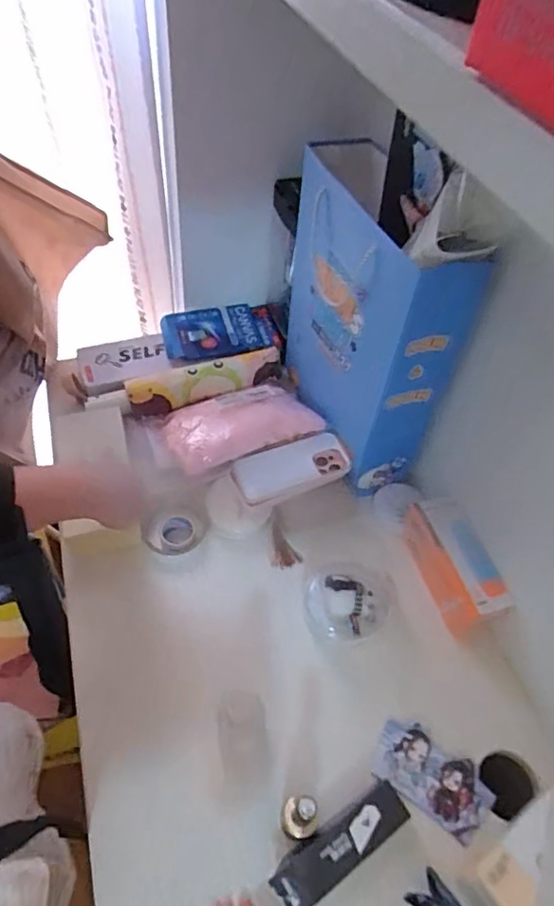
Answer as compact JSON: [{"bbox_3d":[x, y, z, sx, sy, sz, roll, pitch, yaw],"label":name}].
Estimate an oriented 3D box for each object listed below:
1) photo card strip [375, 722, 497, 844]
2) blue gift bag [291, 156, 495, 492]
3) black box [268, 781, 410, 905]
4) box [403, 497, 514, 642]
[{"bbox_3d":[0.158,0.331,0.576,0.117,0.005,0.066,32,61,17],"label":"photo card strip"},{"bbox_3d":[0.102,-0.157,0.712,0.091,0.326,0.286,-13,54,-15],"label":"blue gift bag"},{"bbox_3d":[0.059,0.365,0.523,0.137,0.027,0.040,-26,59,-23],"label":"black box"},{"bbox_3d":[0.208,0.138,0.679,0.069,0.090,0.156,-13,54,-15],"label":"box"}]

